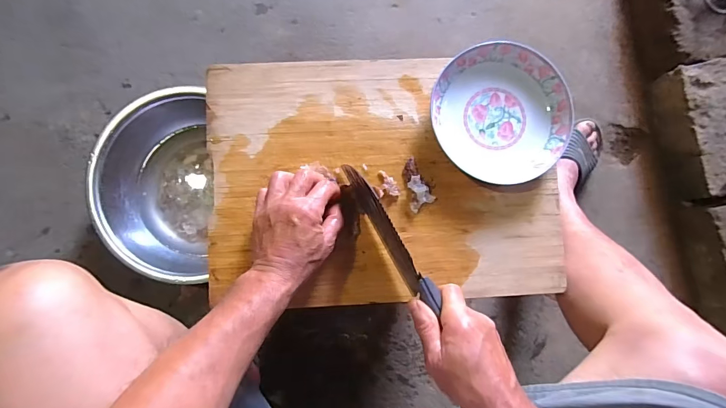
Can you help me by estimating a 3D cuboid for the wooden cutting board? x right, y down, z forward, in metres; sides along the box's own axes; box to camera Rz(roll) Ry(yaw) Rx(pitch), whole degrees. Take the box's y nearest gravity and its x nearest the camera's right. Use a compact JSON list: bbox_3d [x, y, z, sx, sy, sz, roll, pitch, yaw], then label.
[{"bbox_3d":[0.029,-0.033,0.487,0.436,0.031,0.307,-2,86,-7],"label":"wooden cutting board"}]

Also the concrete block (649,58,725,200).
[{"bbox_3d":[0.745,-0.158,0.808,0.194,0.110,0.268,-10,86,-4],"label":"concrete block"}]

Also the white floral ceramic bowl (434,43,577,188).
[{"bbox_3d":[0.172,-0.113,0.480,0.164,0.030,0.171,-23,88,-8],"label":"white floral ceramic bowl"}]

